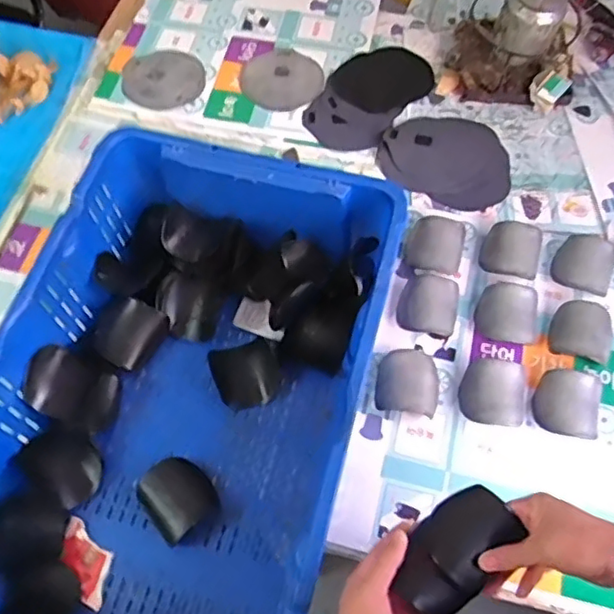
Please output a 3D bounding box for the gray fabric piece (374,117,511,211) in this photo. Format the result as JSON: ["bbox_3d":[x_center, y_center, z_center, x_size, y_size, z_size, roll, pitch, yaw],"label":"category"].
[{"bbox_3d":[0.247,-0.270,1.087,0.221,0.050,0.209,0,61,0],"label":"gray fabric piece"}]

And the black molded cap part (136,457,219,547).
[{"bbox_3d":[-0.160,0.236,0.786,0.085,0.041,0.091,-35,66,-17],"label":"black molded cap part"}]

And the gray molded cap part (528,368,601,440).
[{"bbox_3d":[0.354,0.130,0.855,0.087,0.030,0.094,14,62,8],"label":"gray molded cap part"}]

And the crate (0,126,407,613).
[{"bbox_3d":[-0.159,0.111,0.788,0.424,0.169,0.644,13,62,7],"label":"crate"}]

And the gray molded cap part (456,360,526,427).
[{"bbox_3d":[0.260,0.120,0.880,0.087,0.030,0.093,16,62,9],"label":"gray molded cap part"}]

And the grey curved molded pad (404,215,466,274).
[{"bbox_3d":[0.204,-0.099,1.006,0.088,0.030,0.110,15,62,8],"label":"grey curved molded pad"}]

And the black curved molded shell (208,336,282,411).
[{"bbox_3d":[-0.080,0.090,0.857,0.093,0.045,0.093,-21,63,-11],"label":"black curved molded shell"}]

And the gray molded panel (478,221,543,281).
[{"bbox_3d":[0.312,-0.088,0.959,0.084,0.030,0.094,19,63,11],"label":"gray molded panel"}]

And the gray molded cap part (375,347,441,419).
[{"bbox_3d":[0.140,0.103,0.863,0.085,0.041,0.093,9,62,5],"label":"gray molded cap part"}]

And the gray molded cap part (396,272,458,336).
[{"bbox_3d":[0.179,-0.004,0.925,0.089,0.040,0.096,10,62,6],"label":"gray molded cap part"}]

